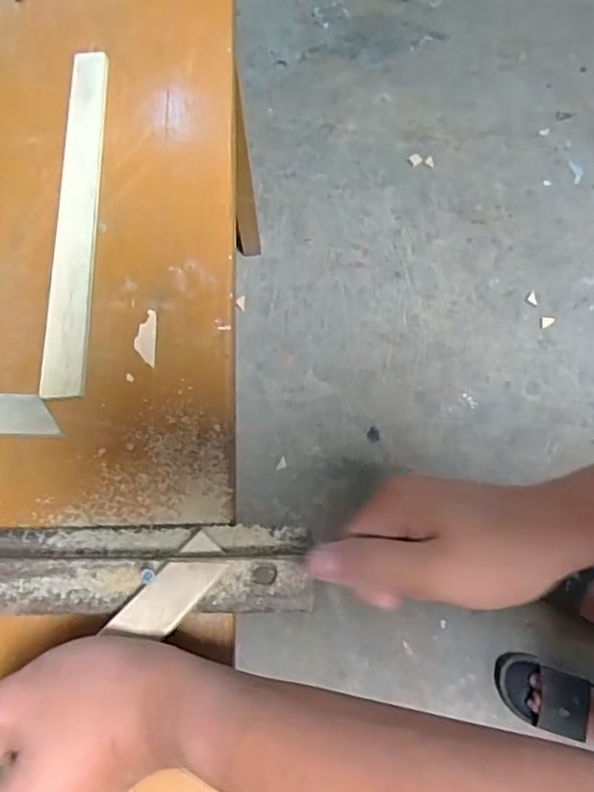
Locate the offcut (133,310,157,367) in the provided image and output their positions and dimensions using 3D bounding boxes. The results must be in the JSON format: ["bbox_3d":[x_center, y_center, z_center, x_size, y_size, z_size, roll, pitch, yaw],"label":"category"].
[{"bbox_3d":[-0.104,-0.041,0.406,0.015,0.004,0.042,-2,71,-1],"label":"offcut"}]

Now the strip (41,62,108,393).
[{"bbox_3d":[-0.158,-0.137,0.433,0.031,0.012,0.289,-2,71,-1],"label":"strip"}]

